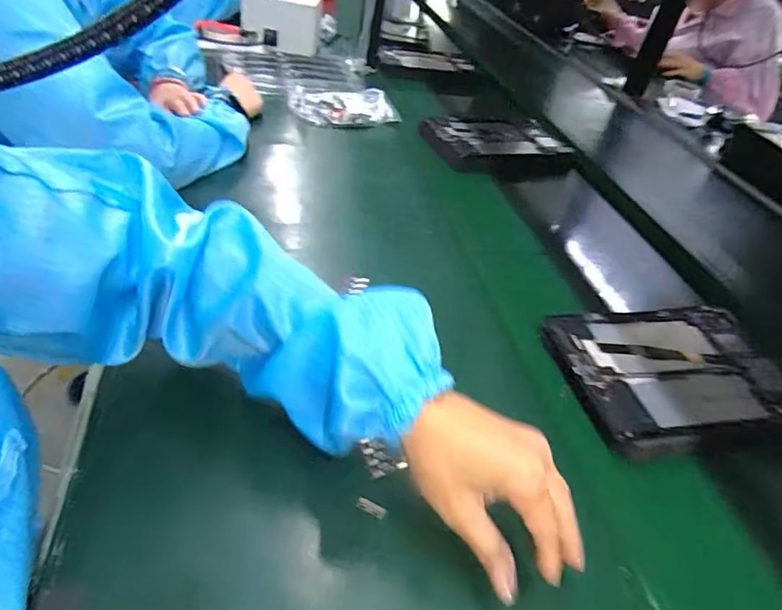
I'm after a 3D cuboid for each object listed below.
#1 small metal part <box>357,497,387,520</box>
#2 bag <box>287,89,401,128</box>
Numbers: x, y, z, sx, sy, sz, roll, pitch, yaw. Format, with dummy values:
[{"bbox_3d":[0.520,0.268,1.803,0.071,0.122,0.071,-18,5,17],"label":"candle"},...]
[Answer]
[{"bbox_3d":[-0.014,0.145,0.354,0.021,0.004,0.008,22,44,16],"label":"small metal part"},{"bbox_3d":[-0.086,-0.340,0.859,0.170,0.036,0.116,-7,48,-22],"label":"bag"}]

